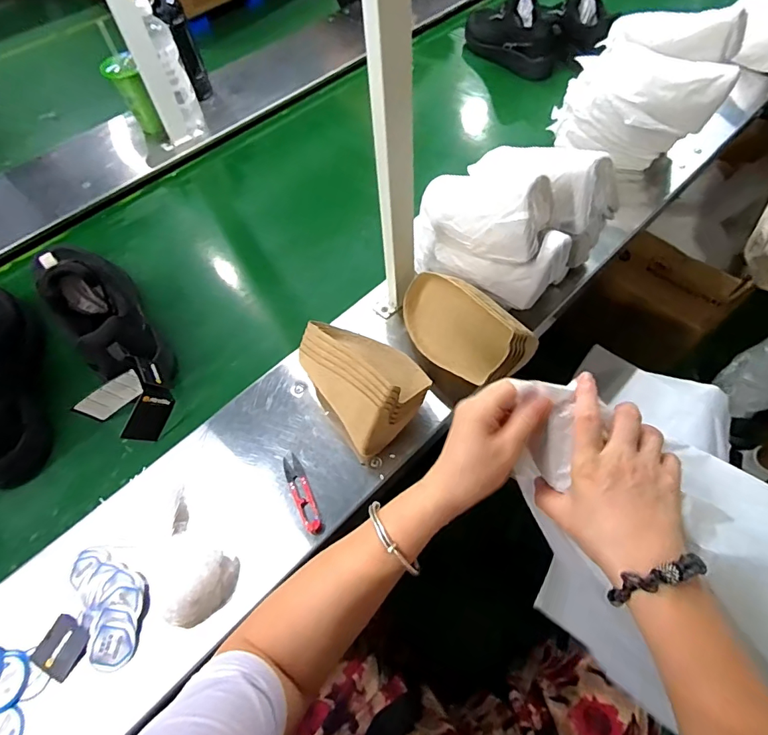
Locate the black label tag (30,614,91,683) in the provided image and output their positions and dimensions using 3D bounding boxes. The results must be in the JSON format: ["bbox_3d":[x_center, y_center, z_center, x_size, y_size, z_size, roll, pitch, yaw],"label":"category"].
[{"bbox_3d":[-0.343,0.300,0.486,0.050,0.007,0.049,20,62,15],"label":"black label tag"}]

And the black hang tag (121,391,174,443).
[{"bbox_3d":[-0.321,0.069,0.624,0.011,0.052,0.065,32,97,41],"label":"black hang tag"}]

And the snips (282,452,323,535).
[{"bbox_3d":[-0.102,0.154,0.559,0.023,0.009,0.103,-24,61,-11],"label":"snips"}]

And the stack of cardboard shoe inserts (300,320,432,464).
[{"bbox_3d":[-0.028,0.004,0.587,0.118,0.113,0.176,-31,62,-15],"label":"stack of cardboard shoe inserts"}]

